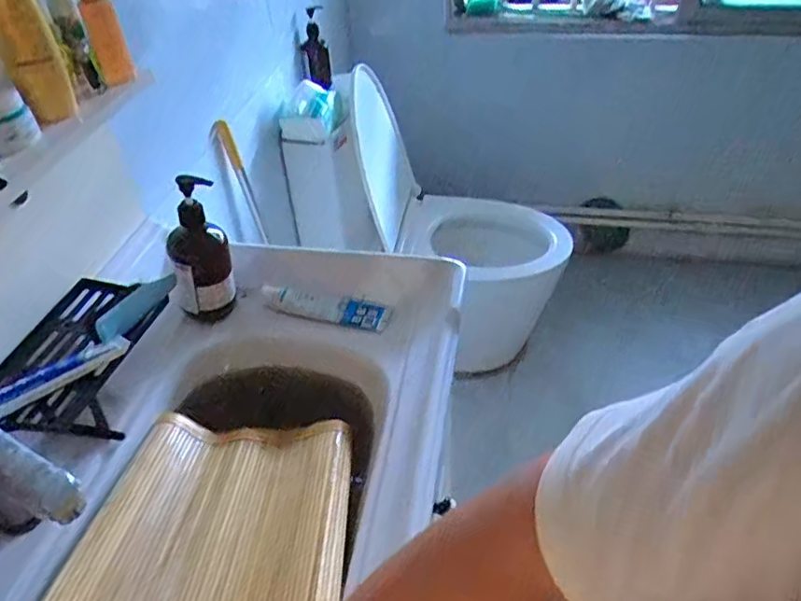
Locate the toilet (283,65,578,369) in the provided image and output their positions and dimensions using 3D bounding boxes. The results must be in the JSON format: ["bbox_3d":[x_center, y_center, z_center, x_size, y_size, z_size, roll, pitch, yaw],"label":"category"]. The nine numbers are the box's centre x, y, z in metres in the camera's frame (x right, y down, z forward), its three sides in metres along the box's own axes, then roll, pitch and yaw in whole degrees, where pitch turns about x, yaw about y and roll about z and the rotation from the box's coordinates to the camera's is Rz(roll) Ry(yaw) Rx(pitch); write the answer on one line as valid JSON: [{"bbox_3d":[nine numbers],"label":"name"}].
[{"bbox_3d":[0.117,-0.228,1.665,0.649,0.719,0.436,7,43,12],"label":"toilet"}]

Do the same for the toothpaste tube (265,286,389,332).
[{"bbox_3d":[-0.101,0.008,0.801,0.176,0.028,0.047,10,44,15],"label":"toothpaste tube"}]

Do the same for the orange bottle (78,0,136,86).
[{"bbox_3d":[-0.325,-0.296,0.665,0.034,0.113,0.023,-21,45,-18],"label":"orange bottle"}]

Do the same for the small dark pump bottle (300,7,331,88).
[{"bbox_3d":[-0.214,-0.634,1.525,0.060,0.182,0.075,-5,42,-2],"label":"small dark pump bottle"}]

